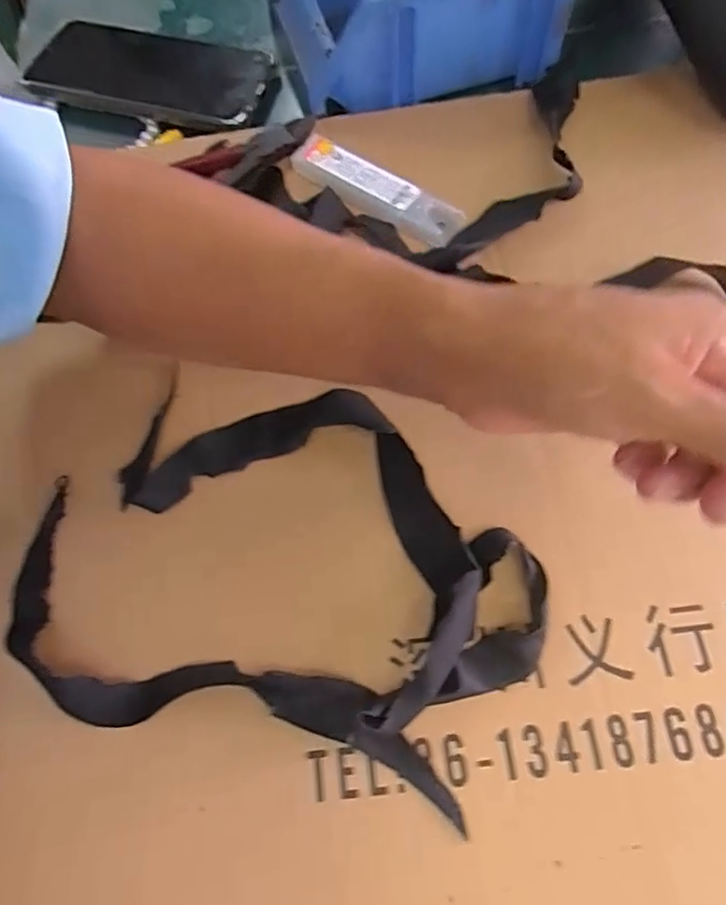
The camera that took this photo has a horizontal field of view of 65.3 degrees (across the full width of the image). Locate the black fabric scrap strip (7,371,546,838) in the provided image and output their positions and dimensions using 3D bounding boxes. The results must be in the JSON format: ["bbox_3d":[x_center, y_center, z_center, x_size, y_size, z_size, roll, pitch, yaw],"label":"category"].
[{"bbox_3d":[-0.040,0.048,0.258,0.238,0.022,0.165,12,70,7],"label":"black fabric scrap strip"}]

